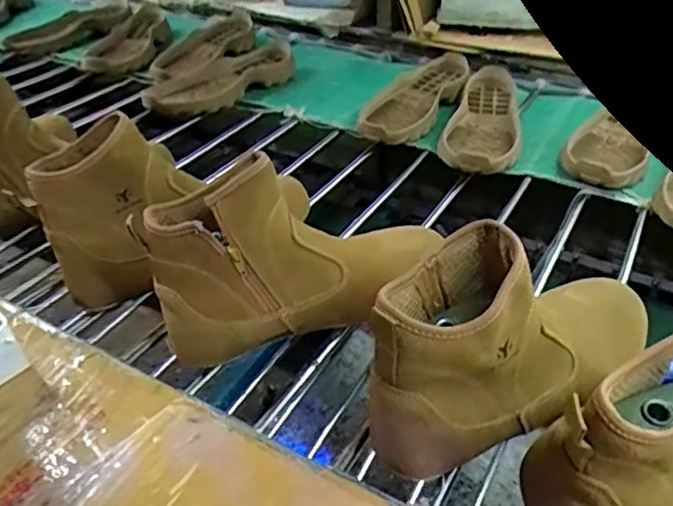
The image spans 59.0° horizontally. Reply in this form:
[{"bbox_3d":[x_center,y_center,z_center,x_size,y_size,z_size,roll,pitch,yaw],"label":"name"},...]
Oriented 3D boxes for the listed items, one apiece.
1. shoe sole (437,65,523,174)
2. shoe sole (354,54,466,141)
[{"bbox_3d":[0.208,-0.185,0.829,0.103,0.044,0.276,12,41,12],"label":"shoe sole"},{"bbox_3d":[0.123,-0.237,0.892,0.096,0.033,0.273,22,44,21],"label":"shoe sole"}]

